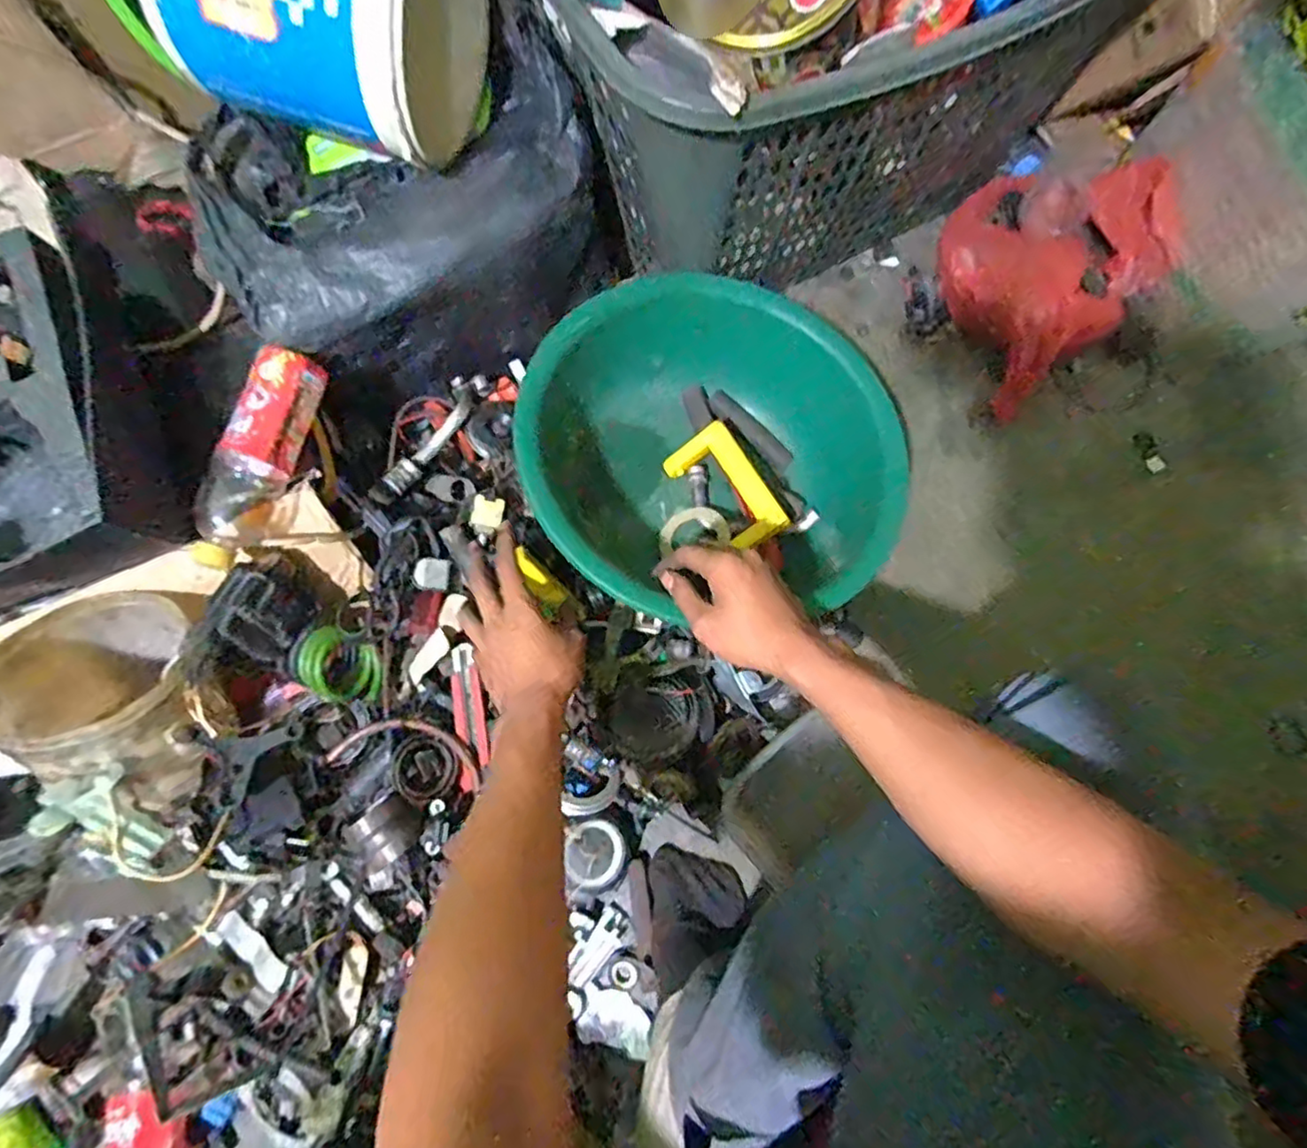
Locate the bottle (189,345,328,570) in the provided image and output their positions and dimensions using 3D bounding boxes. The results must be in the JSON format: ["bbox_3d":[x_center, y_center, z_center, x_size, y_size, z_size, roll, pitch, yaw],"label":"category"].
[{"bbox_3d":[-0.340,-0.096,0.562,0.059,0.064,0.193,18,77,6],"label":"bottle"}]

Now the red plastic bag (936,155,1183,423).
[{"bbox_3d":[0.432,-0.344,0.738,0.225,0.126,0.263,38,80,10],"label":"red plastic bag"}]

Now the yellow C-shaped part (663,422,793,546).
[{"bbox_3d":[0.075,-0.085,0.672,0.076,0.015,0.137,-37,72,19],"label":"yellow C-shaped part"}]

